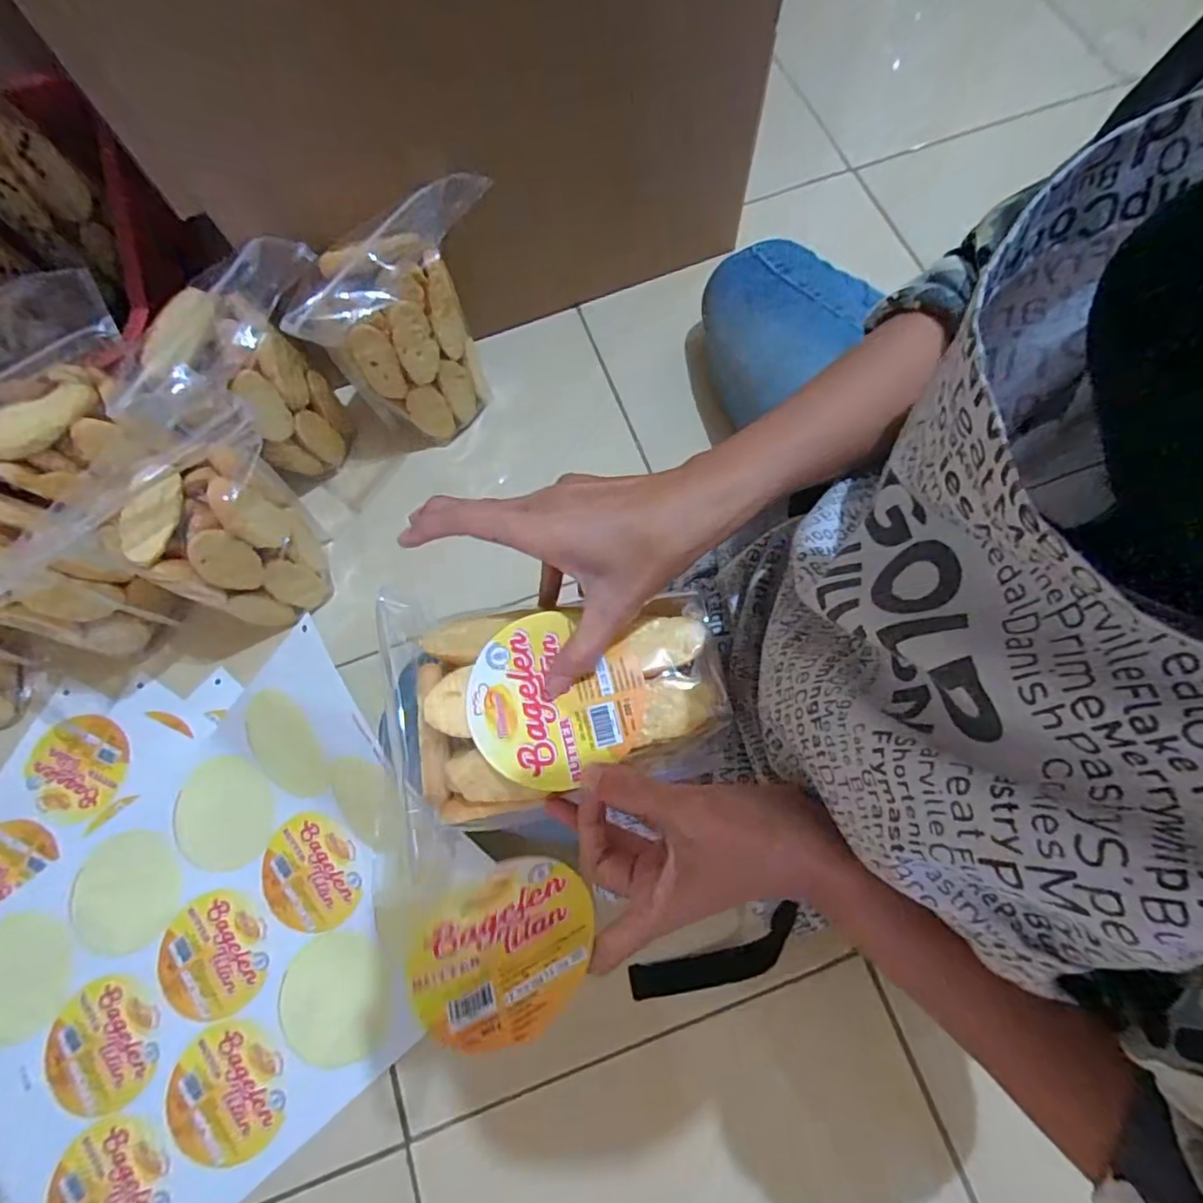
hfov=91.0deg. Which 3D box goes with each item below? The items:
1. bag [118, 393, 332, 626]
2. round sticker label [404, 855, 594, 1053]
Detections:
[{"bbox_3d":[-0.310,-0.061,0.524,0.084,0.187,0.142,13,78,4],"label":"bag"},{"bbox_3d":[-0.051,0.173,0.304,0.093,0.008,0.091,-12,30,7],"label":"round sticker label"}]

